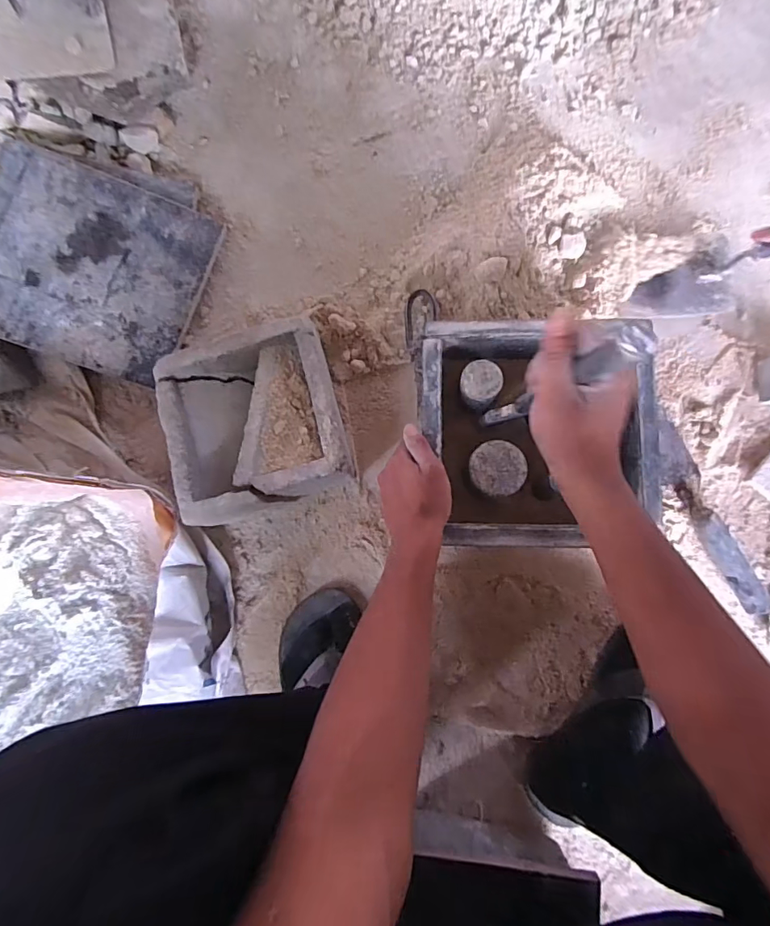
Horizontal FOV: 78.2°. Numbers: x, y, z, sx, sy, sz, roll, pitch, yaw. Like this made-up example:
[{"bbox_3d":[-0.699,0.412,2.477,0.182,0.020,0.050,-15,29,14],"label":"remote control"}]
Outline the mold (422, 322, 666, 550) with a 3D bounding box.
[{"bbox_3d":[0.163,-0.030,0.535,0.239,0.091,0.237,0,85,3],"label":"mold"}]

